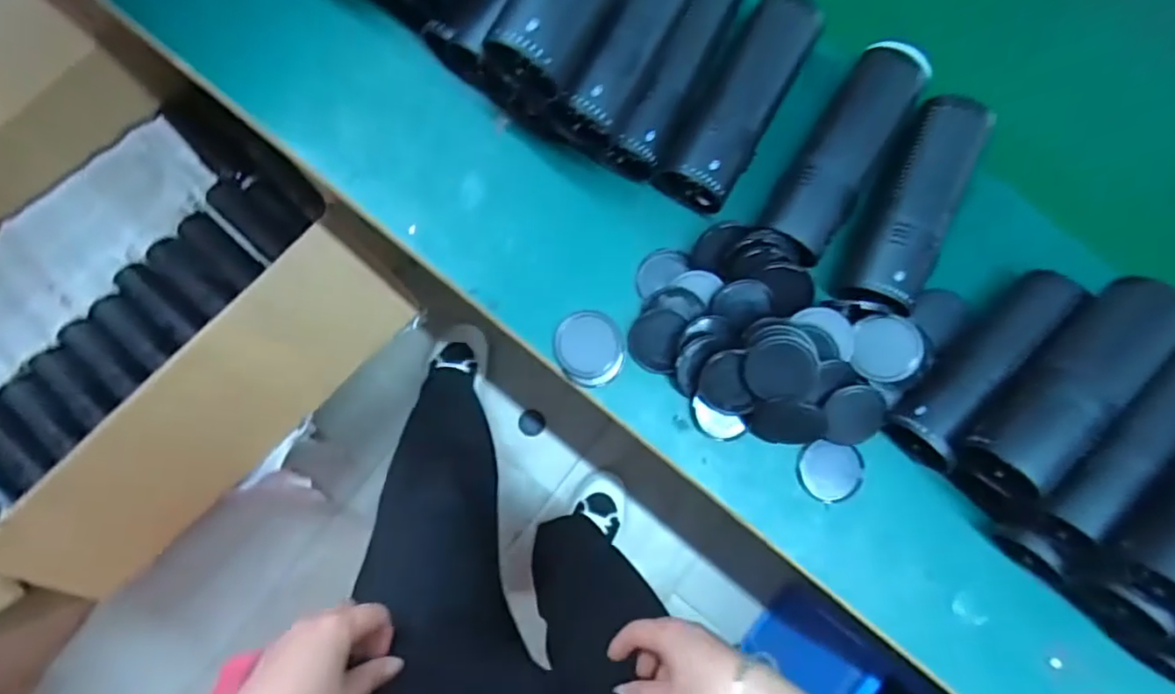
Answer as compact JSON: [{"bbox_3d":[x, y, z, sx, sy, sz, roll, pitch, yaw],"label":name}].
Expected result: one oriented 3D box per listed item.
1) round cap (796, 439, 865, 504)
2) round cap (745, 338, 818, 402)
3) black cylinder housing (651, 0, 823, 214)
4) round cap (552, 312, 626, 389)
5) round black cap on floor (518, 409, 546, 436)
[{"bbox_3d":[0.187,0.096,0.484,0.049,0.005,0.046,0,86,-3],"label":"round cap"},{"bbox_3d":[0.141,0.017,0.457,0.048,0.008,0.048,4,105,17],"label":"round cap"},{"bbox_3d":[0.116,-0.187,0.471,0.056,0.045,0.173,28,85,-1],"label":"black cylinder housing"},{"bbox_3d":[0.002,0.001,0.483,0.050,0.006,0.058,-15,87,-4],"label":"round cap"},{"bbox_3d":[-0.107,0.146,1.209,0.050,0.009,0.049,0,86,-3],"label":"round black cap on floor"}]

